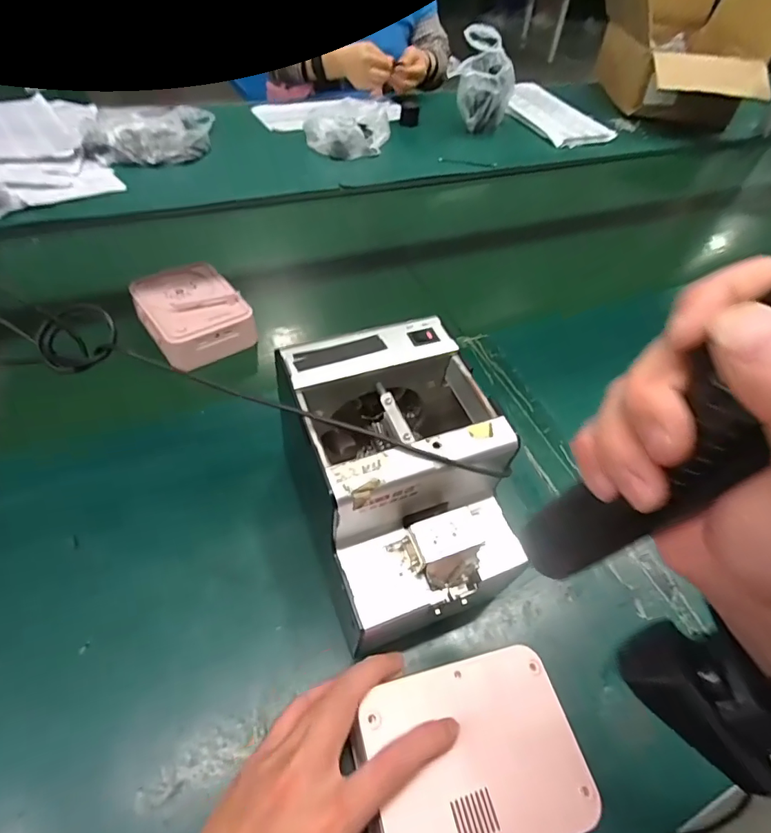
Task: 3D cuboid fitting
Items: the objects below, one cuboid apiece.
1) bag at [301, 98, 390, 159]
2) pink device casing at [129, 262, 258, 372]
[{"bbox_3d":[-0.073,-0.553,0.920,0.162,0.053,0.144,3,49,-3],"label":"bag"},{"bbox_3d":[-0.216,-0.117,0.543,0.108,0.045,0.132,-24,56,-24],"label":"pink device casing"}]

